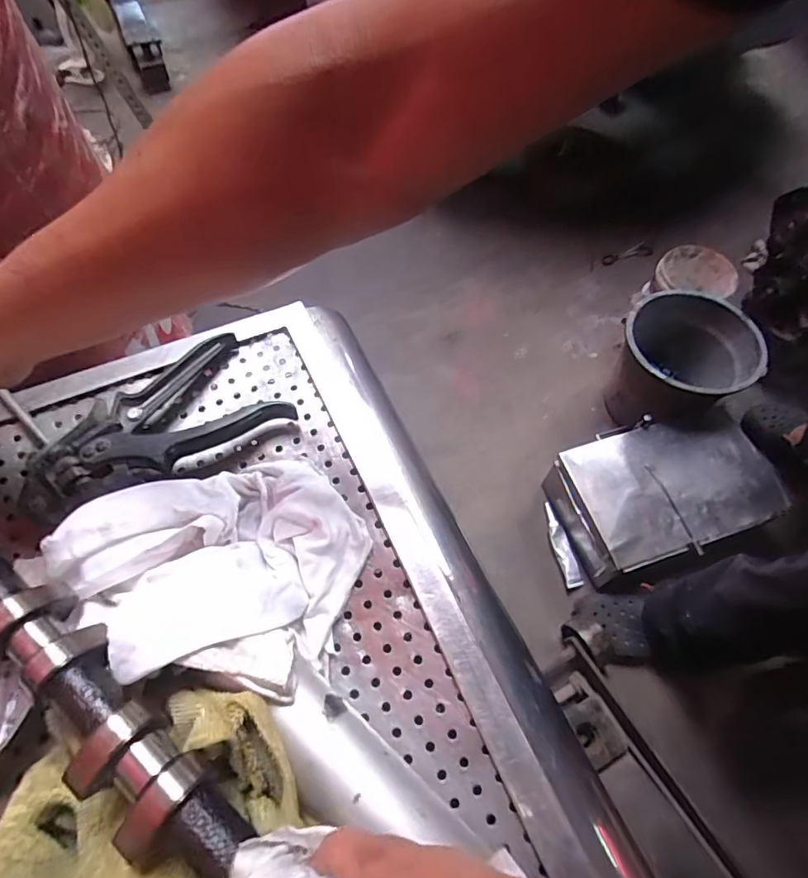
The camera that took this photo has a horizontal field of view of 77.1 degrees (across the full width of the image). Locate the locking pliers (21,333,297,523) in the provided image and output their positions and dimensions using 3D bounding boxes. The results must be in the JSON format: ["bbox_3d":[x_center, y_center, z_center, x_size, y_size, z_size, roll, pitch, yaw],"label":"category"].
[{"bbox_3d":[-0.204,-0.012,0.412,0.193,0.032,0.097,-30,67,-18],"label":"locking pliers"}]

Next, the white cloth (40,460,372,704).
[{"bbox_3d":[-0.126,0.074,0.342,0.177,0.081,0.154,15,61,5],"label":"white cloth"}]

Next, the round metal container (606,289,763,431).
[{"bbox_3d":[0.590,-0.151,1.135,0.276,0.235,0.254,1,61,-2],"label":"round metal container"}]

